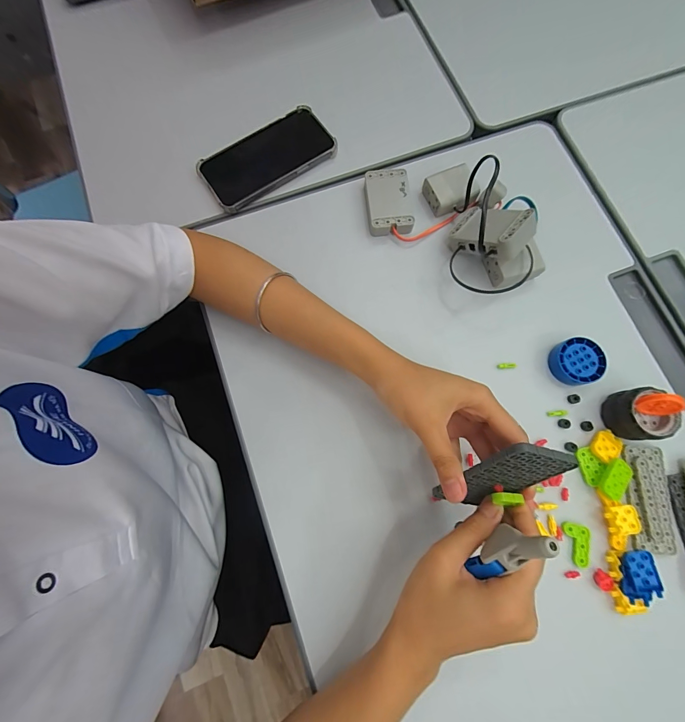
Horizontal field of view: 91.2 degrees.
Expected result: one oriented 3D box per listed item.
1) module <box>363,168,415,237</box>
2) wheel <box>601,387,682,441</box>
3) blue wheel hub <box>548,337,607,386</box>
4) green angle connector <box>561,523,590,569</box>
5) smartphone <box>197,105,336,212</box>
[{"bbox_3d":[0.055,-0.186,0.398,0.051,0.021,0.078,-5,77,-1],"label":"module"},{"bbox_3d":[0.292,0.053,0.332,0.046,0.035,0.049,0,77,0],"label":"wheel"},{"bbox_3d":[0.249,0.001,0.357,0.049,0.018,0.047,0,77,0],"label":"blue wheel hub"},{"bbox_3d":[0.225,0.177,0.323,0.024,0.004,0.038,8,78,2],"label":"green angle connector"},{"bbox_3d":[-0.091,-0.249,0.414,0.160,0.019,0.080,-32,79,-7],"label":"smartphone"}]

